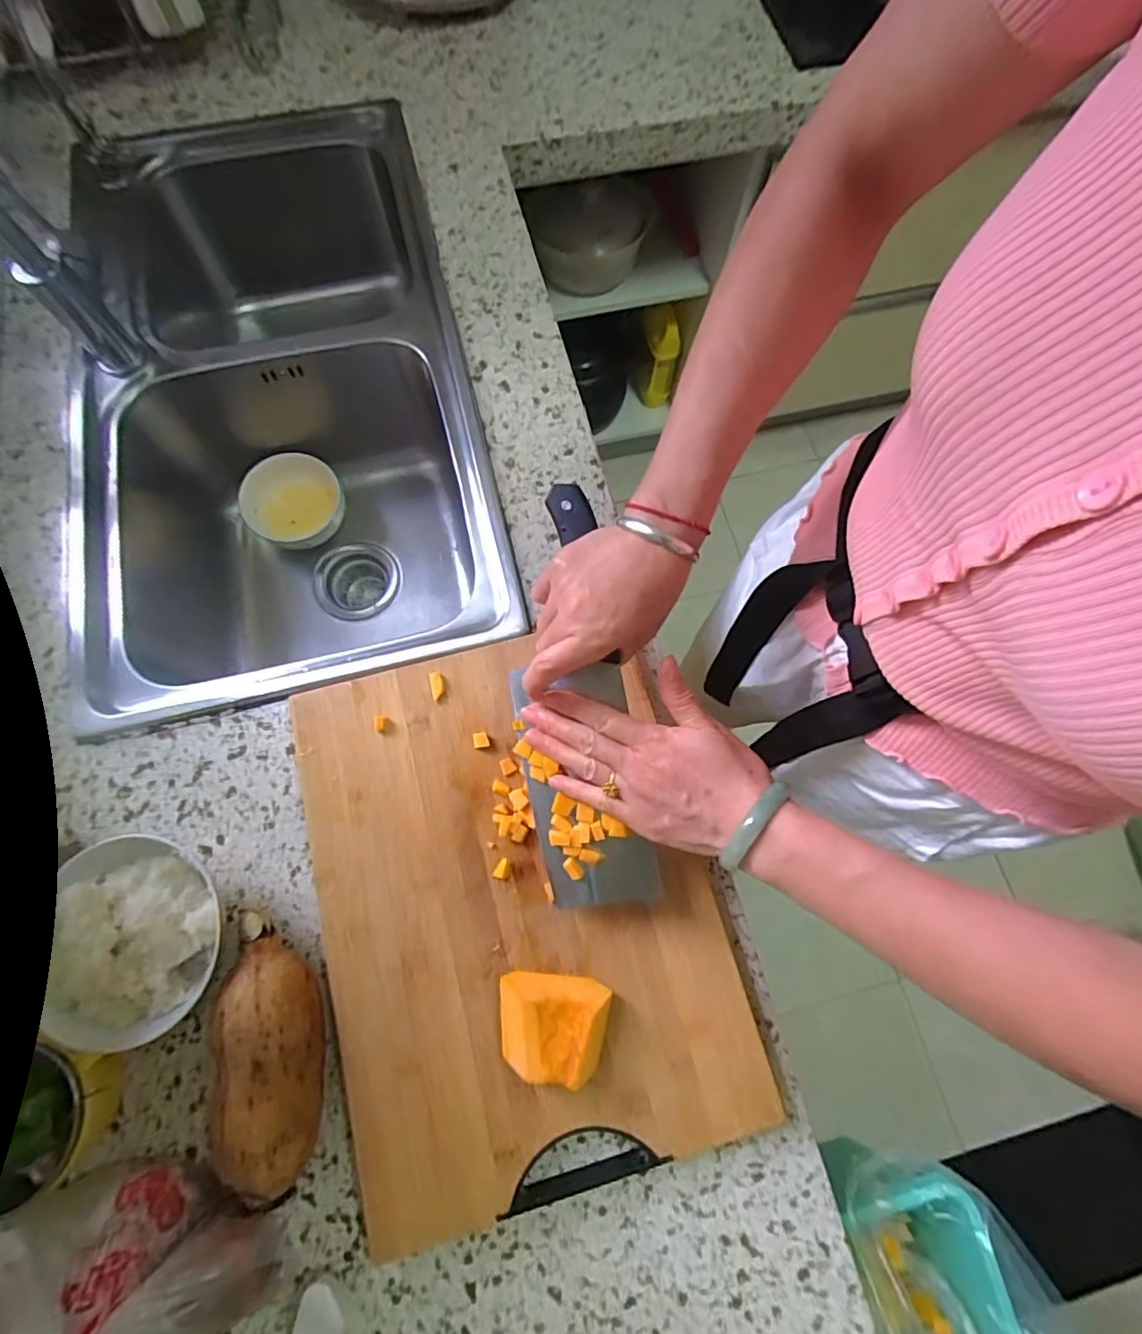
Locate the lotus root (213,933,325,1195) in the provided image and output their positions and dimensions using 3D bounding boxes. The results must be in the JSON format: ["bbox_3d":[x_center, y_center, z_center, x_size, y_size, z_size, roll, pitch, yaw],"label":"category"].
[{"bbox_3d":[-0.208,0.273,0.409,0.067,0.067,0.155,-10,74,-4],"label":"lotus root"}]

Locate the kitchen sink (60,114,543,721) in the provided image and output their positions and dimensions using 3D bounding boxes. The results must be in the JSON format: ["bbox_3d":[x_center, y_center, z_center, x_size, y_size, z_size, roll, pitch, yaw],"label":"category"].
[{"bbox_3d":[-0.328,-0.288,0.713,0.402,0.231,0.725,-13,74,-5],"label":"kitchen sink"}]

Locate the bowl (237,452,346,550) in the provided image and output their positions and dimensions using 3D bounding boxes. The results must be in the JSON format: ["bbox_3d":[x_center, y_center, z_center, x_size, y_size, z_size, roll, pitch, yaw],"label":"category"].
[{"bbox_3d":[-0.356,-0.205,0.742,0.122,0.055,0.113,-18,74,-7],"label":"bowl"}]

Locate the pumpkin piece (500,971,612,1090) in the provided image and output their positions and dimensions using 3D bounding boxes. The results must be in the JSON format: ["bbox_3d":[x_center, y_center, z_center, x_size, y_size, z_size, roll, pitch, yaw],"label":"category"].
[{"bbox_3d":[-0.013,0.252,0.407,0.075,0.034,0.059,6,73,1],"label":"pumpkin piece"}]

